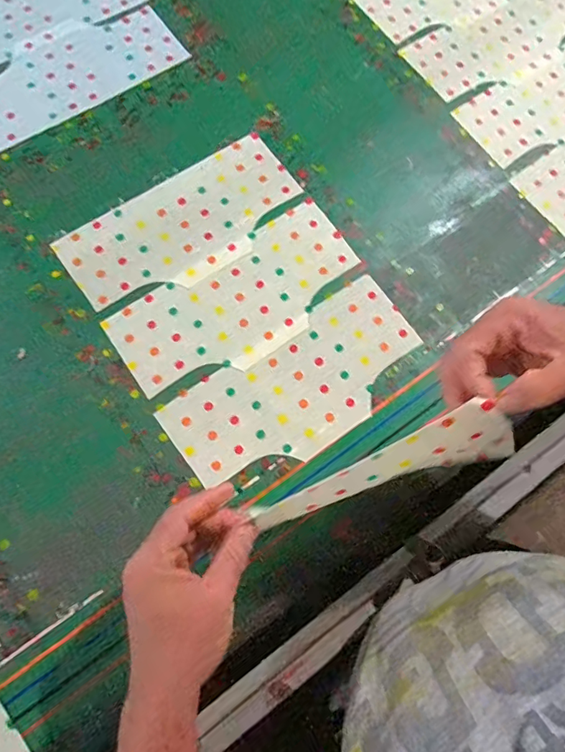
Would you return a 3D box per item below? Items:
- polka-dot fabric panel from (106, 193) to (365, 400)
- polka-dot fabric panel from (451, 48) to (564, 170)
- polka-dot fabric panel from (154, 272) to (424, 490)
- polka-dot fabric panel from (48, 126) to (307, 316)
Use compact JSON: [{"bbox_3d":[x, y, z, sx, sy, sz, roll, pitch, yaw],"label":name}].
[{"bbox_3d":[-0.045,-0.085,0.536,0.283,0.006,0.131,-34,79,-12],"label":"polka-dot fabric panel"},{"bbox_3d":[0.373,-0.375,0.638,0.281,0.006,0.129,-35,79,-12],"label":"polka-dot fabric panel"},{"bbox_3d":[0.021,0.012,0.515,0.282,0.004,0.130,-35,79,-11],"label":"polka-dot fabric panel"},{"bbox_3d":[-0.111,-0.178,0.561,0.280,0.005,0.133,-34,78,-10],"label":"polka-dot fabric panel"}]

